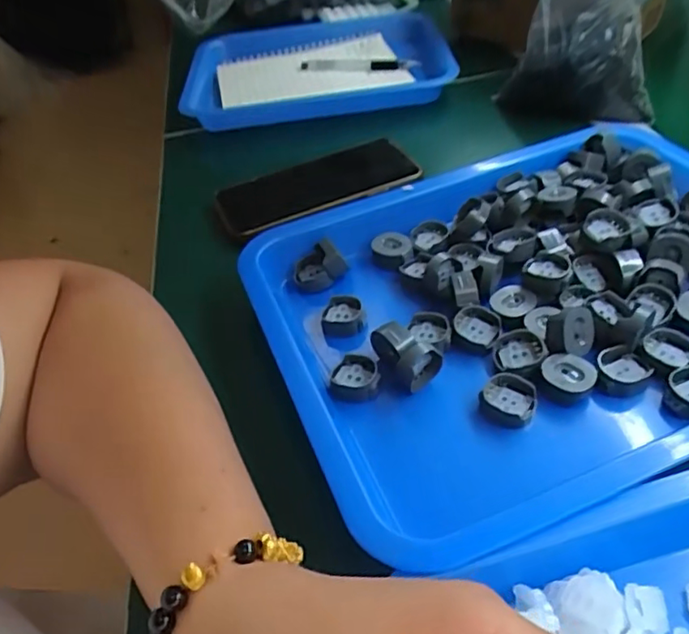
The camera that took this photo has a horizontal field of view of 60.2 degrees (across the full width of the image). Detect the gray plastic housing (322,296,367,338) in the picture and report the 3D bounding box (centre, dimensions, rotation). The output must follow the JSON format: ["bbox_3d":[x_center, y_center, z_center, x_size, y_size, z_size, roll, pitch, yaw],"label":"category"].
[{"bbox_3d":[-0.001,-0.001,0.375,0.027,0.014,0.029,-10,44,-4],"label":"gray plastic housing"}]

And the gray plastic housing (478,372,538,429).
[{"bbox_3d":[0.088,0.045,0.319,0.029,0.016,0.025,5,45,12],"label":"gray plastic housing"}]

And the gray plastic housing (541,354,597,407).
[{"bbox_3d":[0.121,0.032,0.322,0.027,0.011,0.028,-4,44,3],"label":"gray plastic housing"}]

